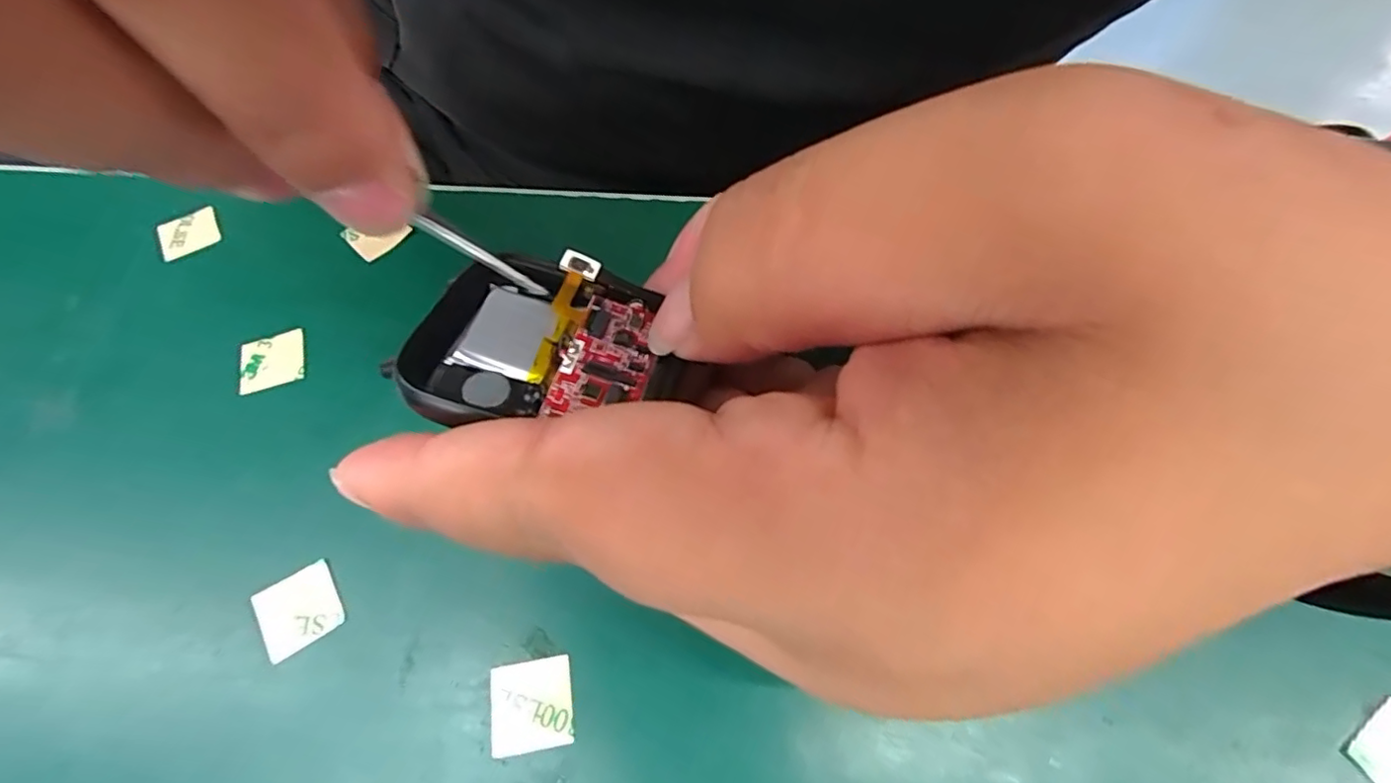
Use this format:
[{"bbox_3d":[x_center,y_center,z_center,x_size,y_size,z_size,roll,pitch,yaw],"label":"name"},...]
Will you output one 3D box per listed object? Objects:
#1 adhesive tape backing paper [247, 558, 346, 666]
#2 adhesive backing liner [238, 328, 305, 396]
[{"bbox_3d":[-0.082,0.044,0.122,0.015,0.004,0.015,-30,65,-13],"label":"adhesive tape backing paper"},{"bbox_3d":[-0.108,-0.008,0.150,0.015,0.004,0.014,-18,63,-8],"label":"adhesive backing liner"}]

